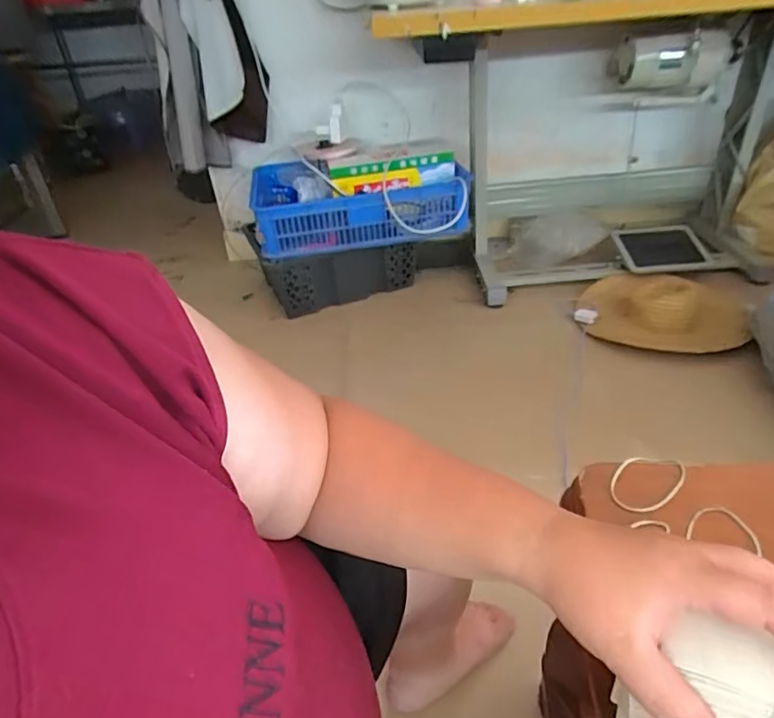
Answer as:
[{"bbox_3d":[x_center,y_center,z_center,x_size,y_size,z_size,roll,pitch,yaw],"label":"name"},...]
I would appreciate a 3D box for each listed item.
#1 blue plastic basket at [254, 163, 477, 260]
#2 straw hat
[{"bbox_3d":[-0.080,-0.437,1.537,0.588,0.159,0.338,-5,35,1],"label":"blue plastic basket"},{"bbox_3d":[0.727,-0.145,1.457,0.407,0.109,0.317,13,39,24],"label":"straw hat"}]

